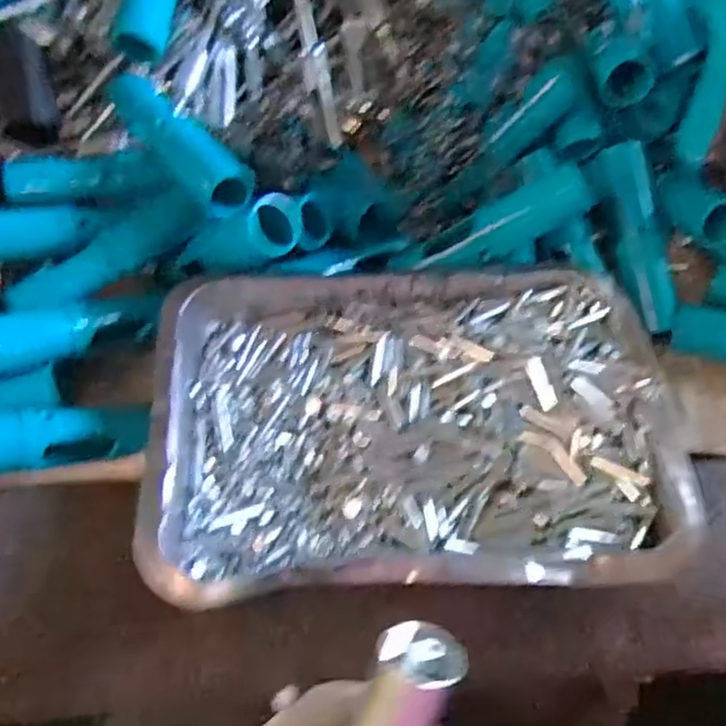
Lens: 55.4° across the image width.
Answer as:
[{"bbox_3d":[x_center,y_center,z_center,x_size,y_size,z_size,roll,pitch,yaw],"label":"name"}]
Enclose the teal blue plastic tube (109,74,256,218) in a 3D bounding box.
[{"bbox_3d":[-0.110,-0.131,0.411,0.029,0.025,0.135,-32,62,-21],"label":"teal blue plastic tube"}]

